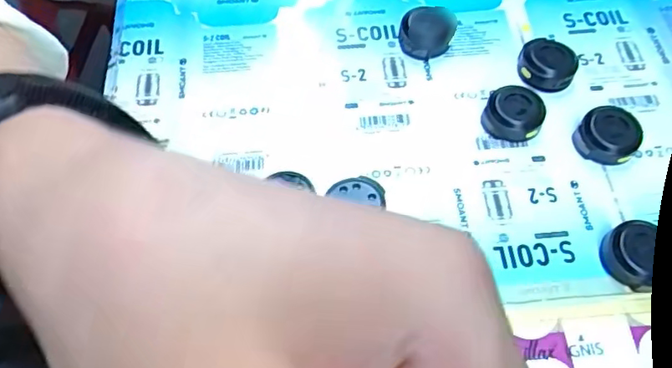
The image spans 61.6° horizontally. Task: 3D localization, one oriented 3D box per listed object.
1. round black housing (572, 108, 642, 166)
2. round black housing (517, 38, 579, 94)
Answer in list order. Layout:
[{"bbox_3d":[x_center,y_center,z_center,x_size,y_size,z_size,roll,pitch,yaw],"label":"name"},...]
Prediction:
[{"bbox_3d":[0.138,-0.024,0.286,0.026,0.014,0.028,0,61,0],"label":"round black housing"},{"bbox_3d":[0.116,-0.065,0.311,0.031,0.010,0.033,0,61,0],"label":"round black housing"}]

